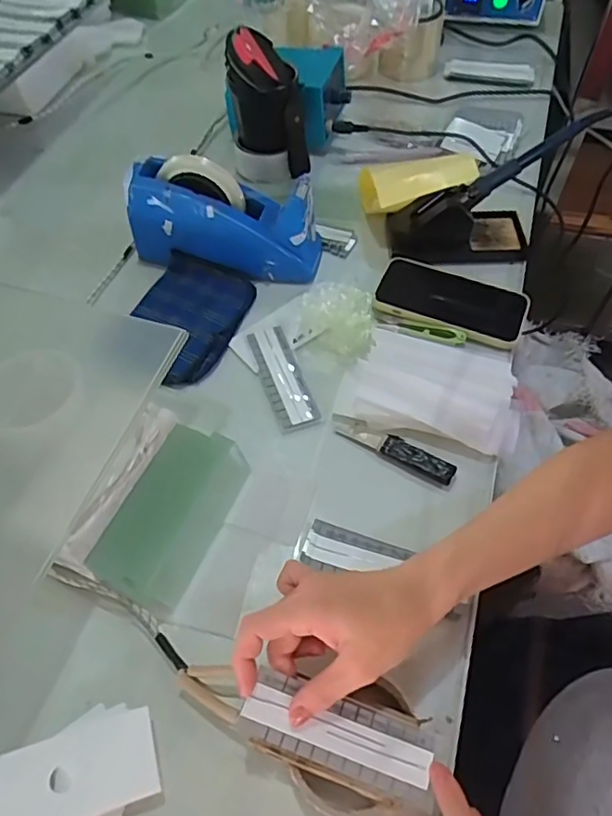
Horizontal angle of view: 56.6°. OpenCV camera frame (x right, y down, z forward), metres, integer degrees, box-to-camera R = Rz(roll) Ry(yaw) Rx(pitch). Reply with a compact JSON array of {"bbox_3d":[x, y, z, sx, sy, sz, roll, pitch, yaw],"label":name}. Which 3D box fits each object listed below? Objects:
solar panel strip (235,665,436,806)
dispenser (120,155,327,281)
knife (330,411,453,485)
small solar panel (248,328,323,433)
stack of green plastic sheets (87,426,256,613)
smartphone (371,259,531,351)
[{"bbox_3d":[0.020,0.209,0.365,0.122,0.013,0.041,21,58,1],"label":"solar panel strip"},{"bbox_3d":[-0.091,-0.214,0.638,0.212,0.106,0.066,9,57,6],"label":"dispenser"},{"bbox_3d":[0.080,0.034,0.528,0.122,0.011,0.021,26,60,16],"label":"knife"},{"bbox_3d":[-0.024,-0.031,0.576,0.038,0.008,0.127,-16,58,-11],"label":"small solar panel"},{"bbox_3d":[-0.112,0.087,0.480,0.070,0.040,0.146,20,58,12],"label":"stack of green plastic sheets"},{"bbox_3d":[0.159,-0.119,0.628,0.162,0.010,0.085,18,58,11],"label":"smartphone"}]

